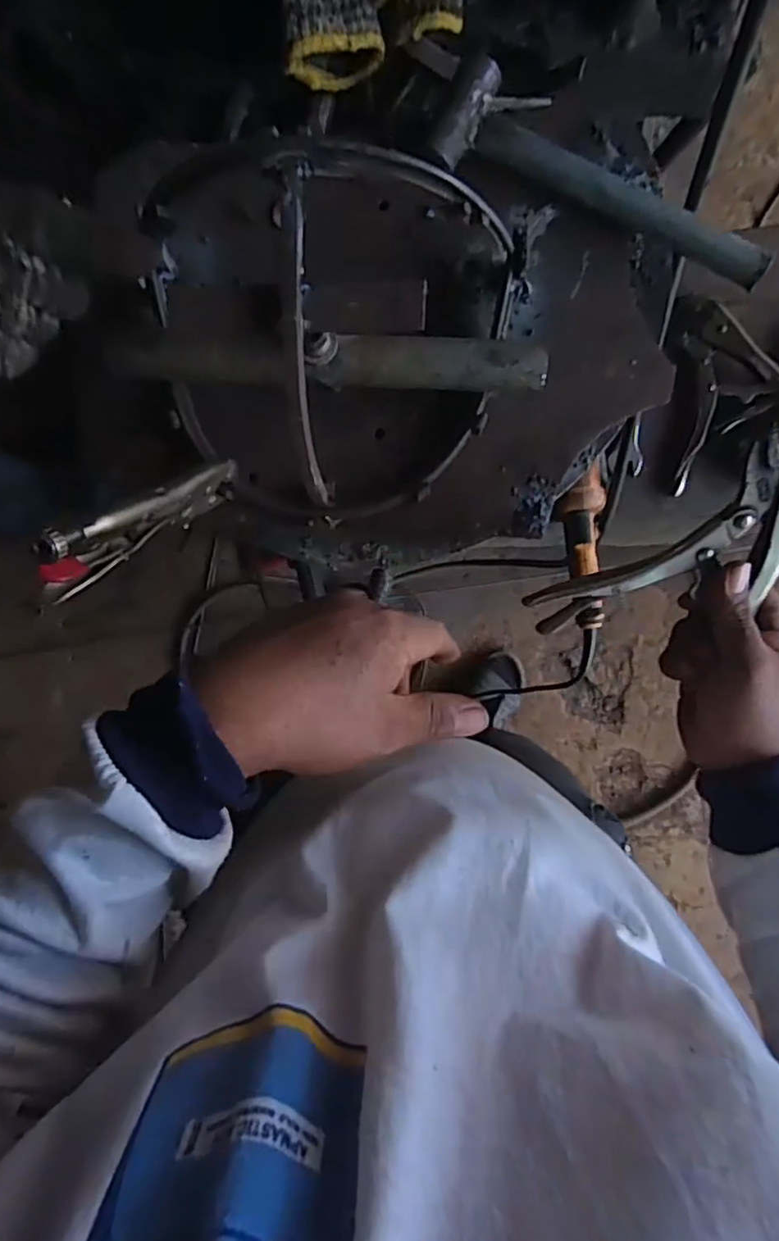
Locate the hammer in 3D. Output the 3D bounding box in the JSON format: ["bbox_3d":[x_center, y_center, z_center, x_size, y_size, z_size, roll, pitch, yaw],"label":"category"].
[{"bbox_3d":[0.151,-0.313,0.439,0.243,0.036,0.089,24,93,4],"label":"hammer"}]

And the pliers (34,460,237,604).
[{"bbox_3d":[-0.137,-0.059,0.368,0.018,0.184,0.047,27,121,4],"label":"pliers"}]

